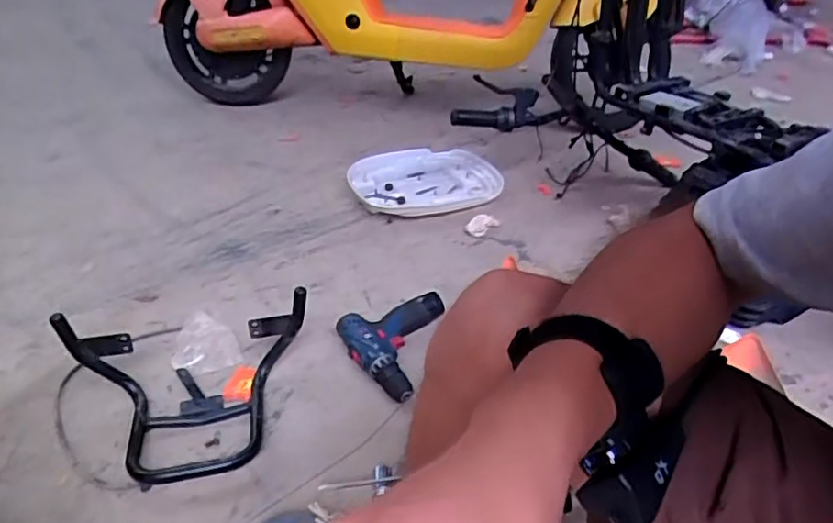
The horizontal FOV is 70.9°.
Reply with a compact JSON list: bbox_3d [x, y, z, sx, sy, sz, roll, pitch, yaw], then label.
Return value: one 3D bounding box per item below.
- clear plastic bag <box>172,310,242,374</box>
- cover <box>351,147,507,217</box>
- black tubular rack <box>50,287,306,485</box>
[{"bbox_3d":[-0.356,0.133,0.975,0.098,0.014,0.133,-15,40,-24],"label":"clear plastic bag"},{"bbox_3d":[0.030,-0.199,1.421,0.378,0.045,0.278,-11,38,-19],"label":"cover"},{"bbox_3d":[-0.320,0.176,0.798,0.321,0.141,0.223,0,36,-6],"label":"black tubular rack"}]

